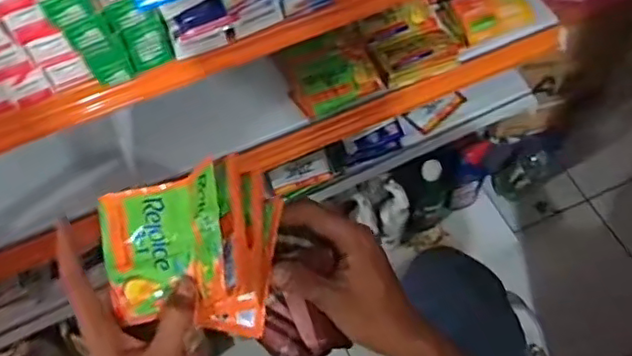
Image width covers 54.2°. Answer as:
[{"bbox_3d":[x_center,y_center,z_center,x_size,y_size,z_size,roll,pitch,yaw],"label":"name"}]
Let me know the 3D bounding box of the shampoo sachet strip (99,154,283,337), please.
[{"bbox_3d":[-0.091,0.044,0.420,0.126,0.062,0.097,5,61,5],"label":"shampoo sachet strip"}]

